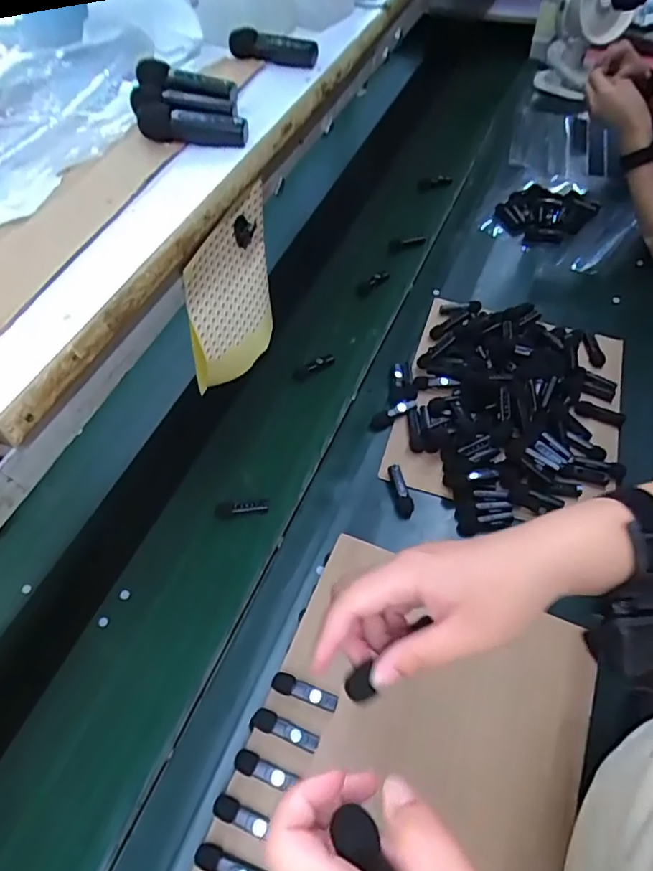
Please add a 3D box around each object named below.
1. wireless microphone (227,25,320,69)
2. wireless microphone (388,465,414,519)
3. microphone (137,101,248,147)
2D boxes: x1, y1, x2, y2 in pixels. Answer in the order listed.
[{"bbox_3d":[-0.040,-0.280,0.398,0.066,0.015,0.019,13,57,12],"label":"wireless microphone"},{"bbox_3d":[0.093,0.071,0.706,0.020,0.023,0.067,-10,55,-4],"label":"wireless microphone"},{"bbox_3d":[-0.080,-0.186,0.332,0.066,0.016,0.016,6,56,7],"label":"microphone"}]

